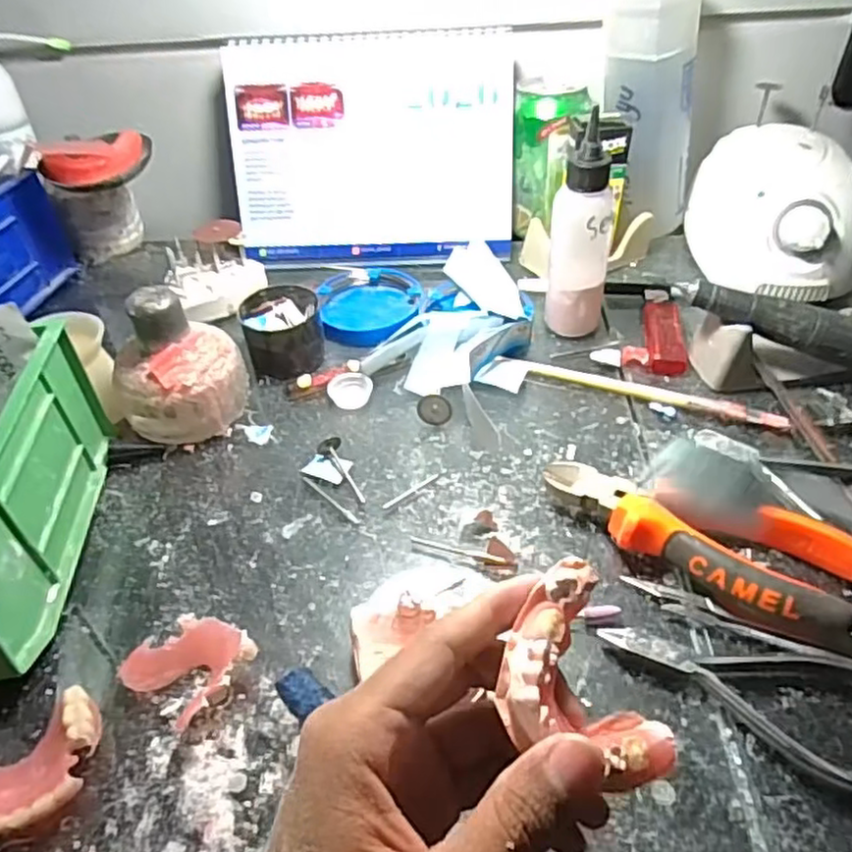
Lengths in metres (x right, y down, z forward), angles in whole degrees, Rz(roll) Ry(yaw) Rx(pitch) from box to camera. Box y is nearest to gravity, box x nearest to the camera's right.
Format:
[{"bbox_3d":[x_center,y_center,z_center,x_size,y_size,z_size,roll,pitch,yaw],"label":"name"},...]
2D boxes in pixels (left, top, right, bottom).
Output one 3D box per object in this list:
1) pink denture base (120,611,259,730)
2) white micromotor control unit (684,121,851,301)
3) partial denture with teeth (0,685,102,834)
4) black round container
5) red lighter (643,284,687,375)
[{"bbox_3d":[-0.103,0.105,0.305,0.045,0.016,0.042,22,50,25],"label":"pink denture base"},{"bbox_3d":[0.258,-0.161,0.511,0.099,0.077,0.136,1,44,5],"label":"white micromotor control unit"},{"bbox_3d":[-0.158,0.136,0.273,0.057,0.019,0.043,-30,50,-24],"label":"partial denture with teeth"},{"bbox_3d":[-0.094,-0.061,0.459,0.051,0.036,0.062,-13,45,-9],"label":"black round container"},{"bbox_3d":[0.162,-0.066,0.472,0.026,0.013,0.084,4,45,8],"label":"red lighter"}]

